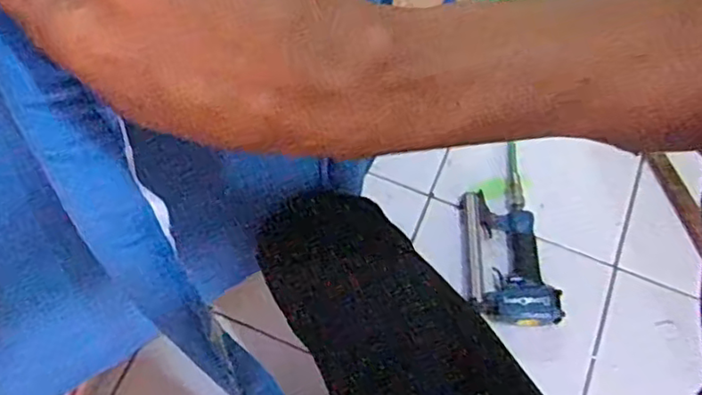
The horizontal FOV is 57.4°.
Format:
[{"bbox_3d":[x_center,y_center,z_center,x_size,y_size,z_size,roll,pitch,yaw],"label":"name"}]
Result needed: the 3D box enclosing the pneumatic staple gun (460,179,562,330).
[{"bbox_3d":[0.232,0.078,0.942,0.126,0.044,0.222,0,66,-3],"label":"pneumatic staple gun"}]

